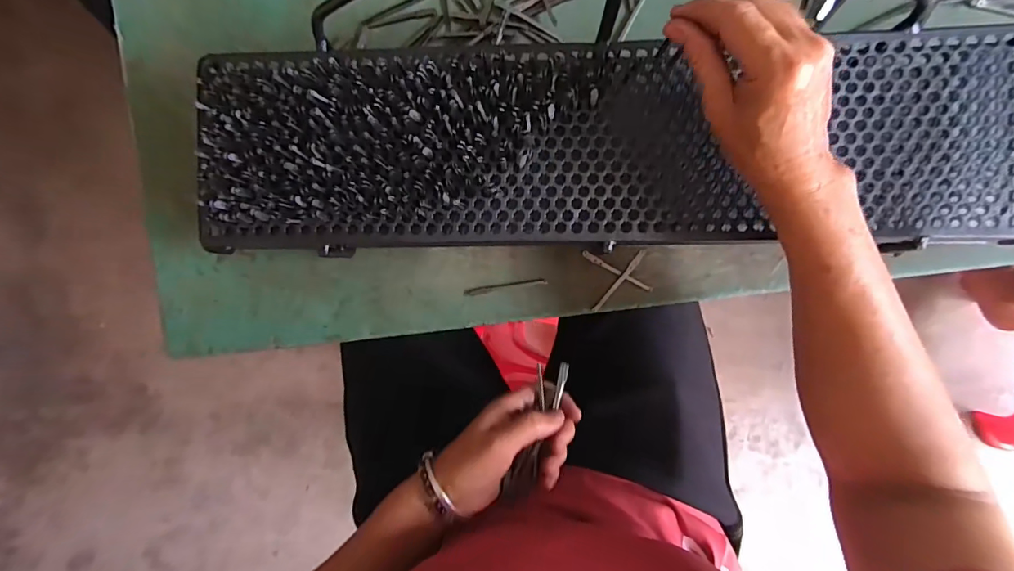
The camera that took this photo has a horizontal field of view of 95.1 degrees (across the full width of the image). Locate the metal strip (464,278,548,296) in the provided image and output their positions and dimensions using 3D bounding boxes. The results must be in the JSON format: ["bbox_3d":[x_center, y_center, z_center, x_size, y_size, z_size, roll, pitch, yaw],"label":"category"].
[{"bbox_3d":[-0.002,0.001,0.405,0.071,0.004,0.006,-8,94,4],"label":"metal strip"}]

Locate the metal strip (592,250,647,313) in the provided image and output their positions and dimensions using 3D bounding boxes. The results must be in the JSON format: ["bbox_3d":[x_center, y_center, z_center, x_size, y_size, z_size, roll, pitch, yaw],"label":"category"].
[{"bbox_3d":[0.096,-0.003,0.395,0.007,0.004,0.066,39,100,-5],"label":"metal strip"}]

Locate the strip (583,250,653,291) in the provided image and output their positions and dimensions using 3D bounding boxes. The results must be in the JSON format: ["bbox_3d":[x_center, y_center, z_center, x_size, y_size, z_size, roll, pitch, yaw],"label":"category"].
[{"bbox_3d":[0.094,-0.011,0.396,0.066,0.005,0.006,30,95,0],"label":"strip"}]

